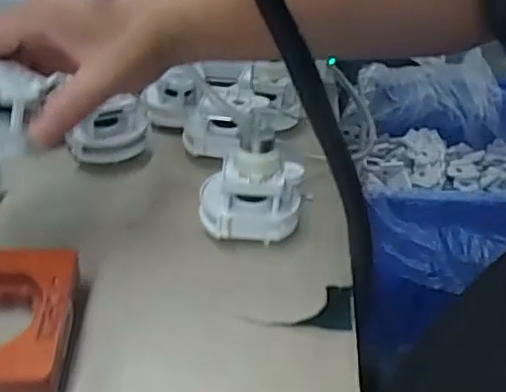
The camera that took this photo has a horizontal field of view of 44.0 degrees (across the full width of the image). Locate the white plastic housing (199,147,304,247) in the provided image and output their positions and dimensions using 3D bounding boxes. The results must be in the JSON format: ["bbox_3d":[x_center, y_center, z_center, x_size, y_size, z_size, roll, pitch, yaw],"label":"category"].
[{"bbox_3d":[-0.002,0.001,0.433,0.069,0.063,0.048,5,33,4],"label":"white plastic housing"}]

